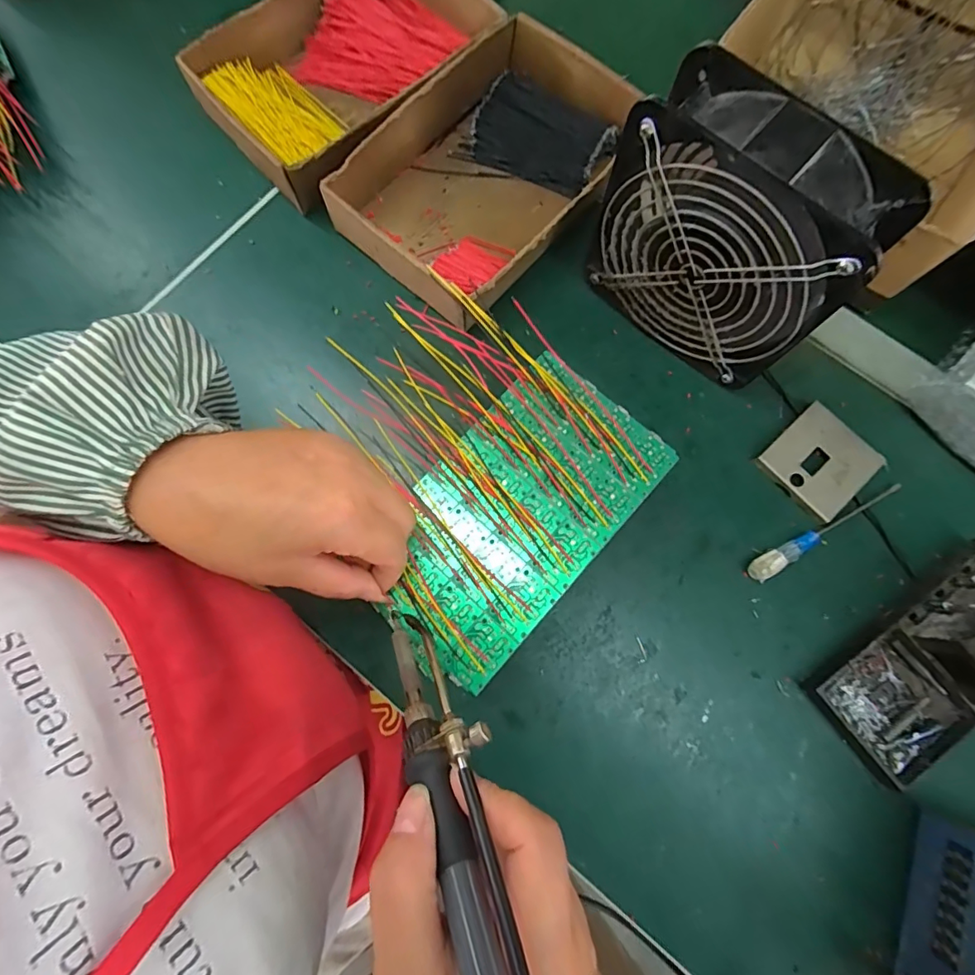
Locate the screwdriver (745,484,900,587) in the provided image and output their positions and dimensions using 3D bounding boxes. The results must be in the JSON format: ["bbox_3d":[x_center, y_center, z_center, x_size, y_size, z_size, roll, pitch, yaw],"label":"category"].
[{"bbox_3d":[0.235,0.030,0.340,0.127,0.012,0.016,-27,78,-6],"label":"screwdriver"}]

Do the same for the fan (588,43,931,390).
[{"bbox_3d":[0.146,-0.150,0.313,0.144,0.150,0.059,43,81,9],"label":"fan"}]

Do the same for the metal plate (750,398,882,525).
[{"bbox_3d":[0.237,-0.018,0.352,0.065,0.011,0.065,-43,80,-9],"label":"metal plate"}]

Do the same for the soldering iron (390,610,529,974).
[{"bbox_3d":[-0.006,0.124,0.174,0.031,0.020,0.203,-23,42,-5],"label":"soldering iron"}]

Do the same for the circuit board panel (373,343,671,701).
[{"bbox_3d":[0.015,0.013,0.279,0.100,0.004,0.172,42,81,9],"label":"circuit board panel"}]

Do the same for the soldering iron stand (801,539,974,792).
[{"bbox_3d":[0.288,0.103,0.293,0.158,0.071,0.075,-38,80,-8],"label":"soldering iron stand"}]

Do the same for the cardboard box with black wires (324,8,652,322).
[{"bbox_3d":[0.006,-0.249,0.388,0.155,0.044,0.240,39,80,9],"label":"cardboard box with black wires"}]

